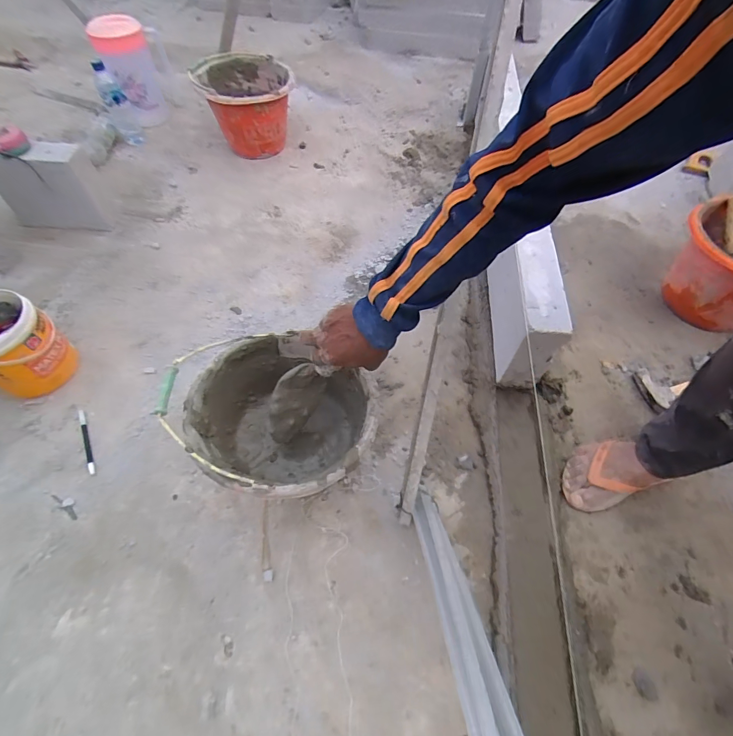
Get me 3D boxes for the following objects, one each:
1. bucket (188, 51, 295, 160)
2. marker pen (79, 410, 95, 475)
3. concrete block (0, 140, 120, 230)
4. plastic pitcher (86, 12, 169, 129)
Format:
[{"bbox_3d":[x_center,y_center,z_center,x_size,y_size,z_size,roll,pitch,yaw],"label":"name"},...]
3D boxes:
[{"bbox_3d":[-0.356,-0.795,1.215,0.254,0.207,0.272,0,58,0],"label":"bucket"},{"bbox_3d":[-0.542,0.139,0.757,0.012,0.009,0.149,-26,62,-16],"label":"marker pen"},{"bbox_3d":[-0.812,-0.470,1.012,0.261,0.208,0.101,-1,58,-1],"label":"concrete block"},{"bbox_3d":[-0.737,-0.926,1.241,0.155,0.273,0.130,-22,61,-13],"label":"plastic pitcher"}]

